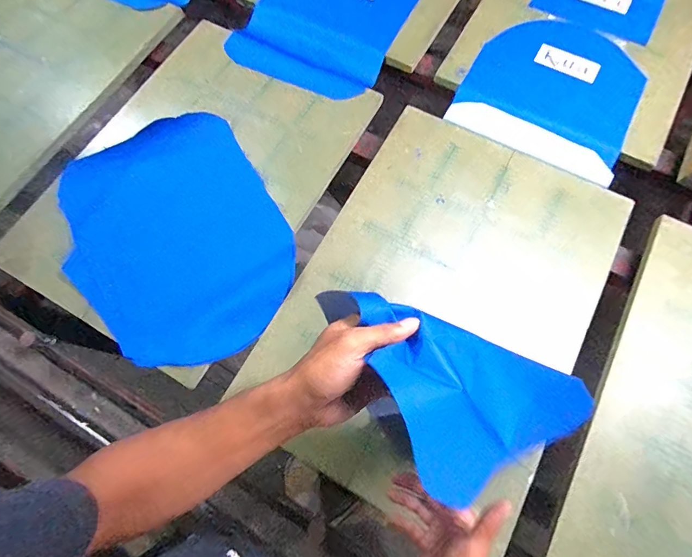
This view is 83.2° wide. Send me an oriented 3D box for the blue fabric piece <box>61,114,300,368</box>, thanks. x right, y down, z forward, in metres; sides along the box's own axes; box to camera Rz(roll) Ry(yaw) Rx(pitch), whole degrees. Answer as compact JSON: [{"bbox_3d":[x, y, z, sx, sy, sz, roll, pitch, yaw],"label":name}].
[{"bbox_3d":[-0.282,-0.068,0.657,0.335,0.048,0.427,-30,74,-9],"label":"blue fabric piece"}]

